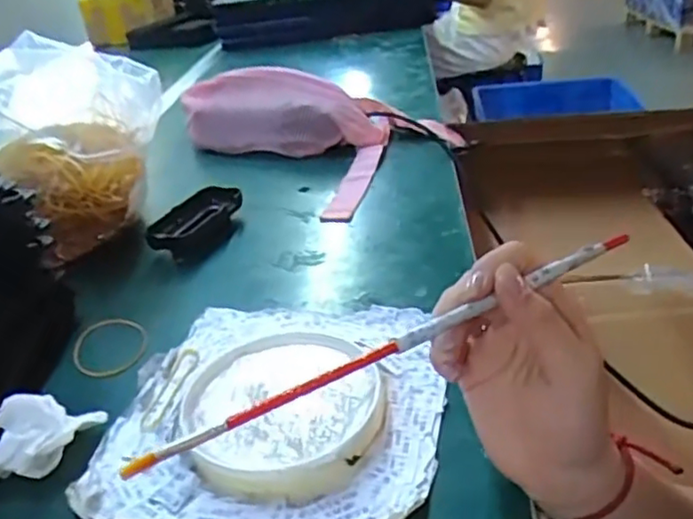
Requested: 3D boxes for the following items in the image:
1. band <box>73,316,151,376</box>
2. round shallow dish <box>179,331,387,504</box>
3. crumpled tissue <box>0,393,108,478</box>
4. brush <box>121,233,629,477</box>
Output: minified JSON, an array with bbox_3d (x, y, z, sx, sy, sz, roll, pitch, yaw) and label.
[{"bbox_3d":[-0.180,0.067,0.486,0.053,0.009,0.072,4,31,-1],"label":"band"},{"bbox_3d":[-0.039,0.086,0.384,0.119,0.017,0.124,-6,29,3],"label":"round shallow dish"},{"bbox_3d":[-0.182,0.102,0.379,0.057,0.032,0.043,-8,29,0],"label":"crumpled tissue"},{"bbox_3d":[0.027,0.033,0.268,0.243,0.008,0.005,-22,32,-19],"label":"brush"}]

